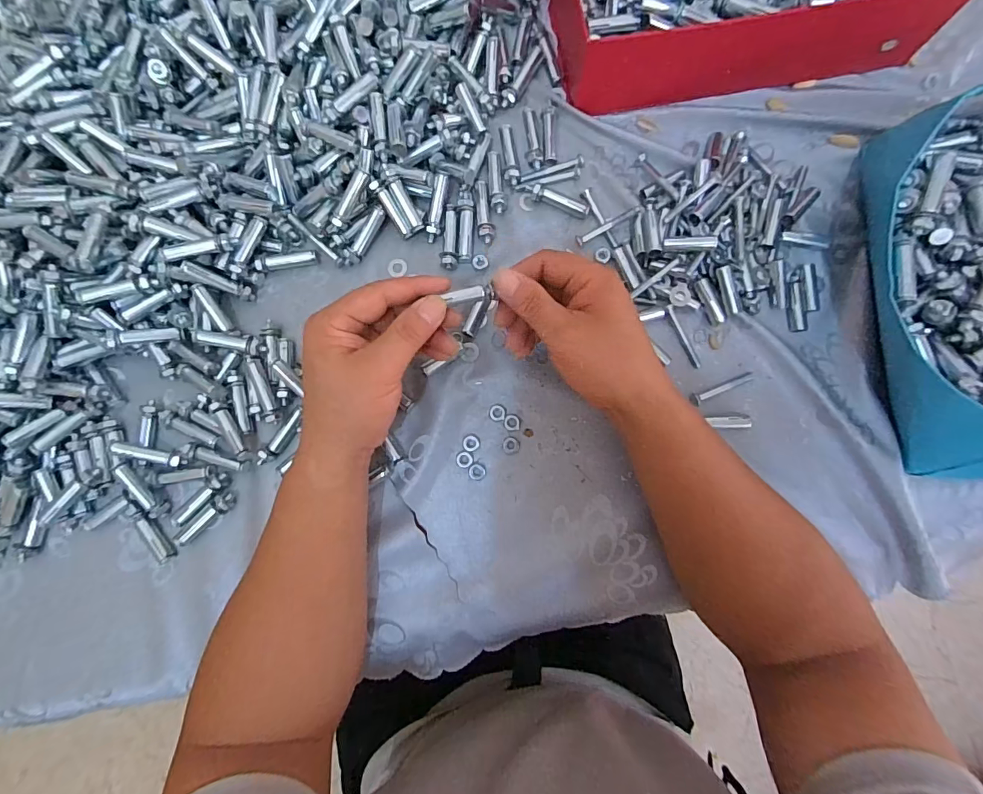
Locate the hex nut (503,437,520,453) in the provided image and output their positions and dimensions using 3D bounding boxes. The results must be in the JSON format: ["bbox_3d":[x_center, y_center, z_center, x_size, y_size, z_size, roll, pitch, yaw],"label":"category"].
[{"bbox_3d":[0.016,0.039,0.365,0.013,0.004,0.013,0,84,1],"label":"hex nut"}]

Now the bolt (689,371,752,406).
[{"bbox_3d":[0.189,-0.007,0.365,0.056,0.007,0.009,-22,84,-1],"label":"bolt"}]

